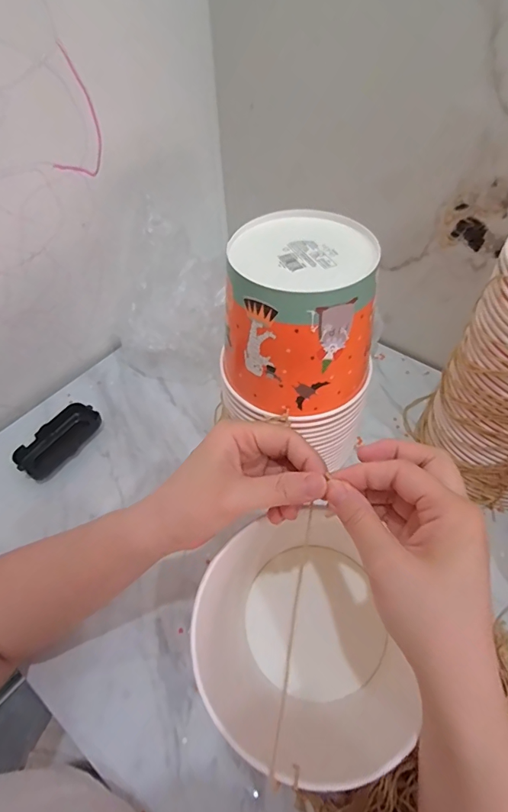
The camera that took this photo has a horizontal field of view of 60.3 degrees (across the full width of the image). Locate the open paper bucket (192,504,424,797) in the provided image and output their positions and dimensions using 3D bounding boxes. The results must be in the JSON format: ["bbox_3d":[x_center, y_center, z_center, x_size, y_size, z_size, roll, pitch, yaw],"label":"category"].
[{"bbox_3d":[0.032,0.188,0.342,0.149,0.147,0.176,-21,53,-14],"label":"open paper bucket"}]

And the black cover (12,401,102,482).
[{"bbox_3d":[-0.252,0.043,0.563,0.046,0.022,0.108,26,57,21],"label":"black cover"}]

